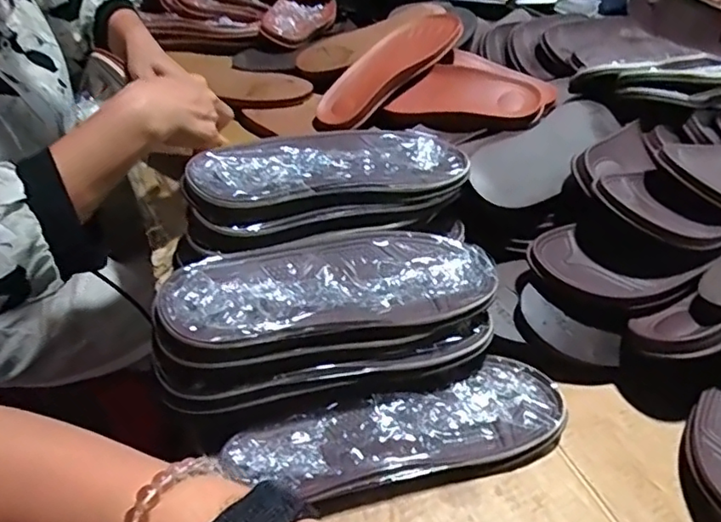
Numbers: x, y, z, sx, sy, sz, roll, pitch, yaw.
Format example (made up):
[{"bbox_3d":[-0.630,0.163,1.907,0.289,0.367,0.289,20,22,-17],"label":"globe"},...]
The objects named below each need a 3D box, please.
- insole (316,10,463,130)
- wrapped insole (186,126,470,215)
[{"bbox_3d":[0.044,-0.271,0.791,0.101,0.040,0.256,35,71,31],"label":"insole"},{"bbox_3d":[-0.023,-0.092,0.528,0.260,0.017,0.105,-12,51,-32],"label":"wrapped insole"}]

